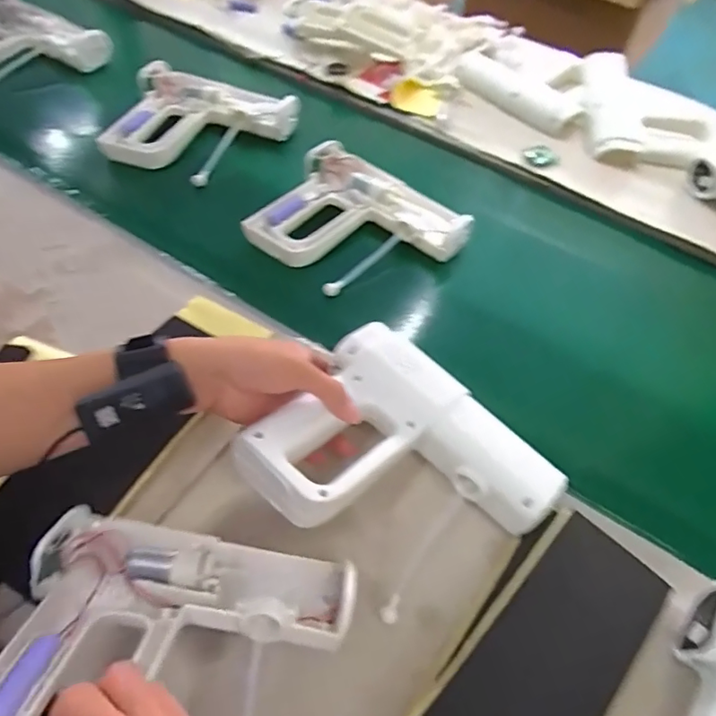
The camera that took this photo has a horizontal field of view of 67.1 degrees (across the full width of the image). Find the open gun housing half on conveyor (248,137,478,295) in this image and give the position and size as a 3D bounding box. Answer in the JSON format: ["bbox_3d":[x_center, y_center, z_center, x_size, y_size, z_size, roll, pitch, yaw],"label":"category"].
[{"bbox_3d":[0.002,-0.158,0.635,0.219,0.041,0.186,34,60,18],"label":"open gun housing half on conveyor"}]

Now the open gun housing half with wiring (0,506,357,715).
[{"bbox_3d":[-0.113,0.180,0.332,0.207,0.039,0.184,10,25,0],"label":"open gun housing half with wiring"}]

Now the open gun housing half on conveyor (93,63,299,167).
[{"bbox_3d":[-0.217,-0.320,0.729,0.231,0.038,0.190,19,56,8],"label":"open gun housing half on conveyor"}]

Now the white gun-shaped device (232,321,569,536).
[{"bbox_3d":[0.036,0.085,0.417,0.202,0.065,0.172,37,60,19],"label":"white gun-shaped device"}]

